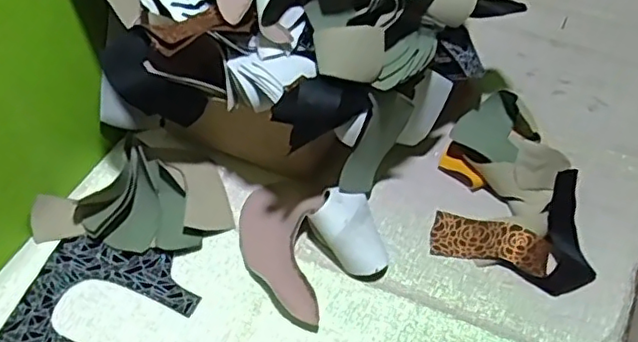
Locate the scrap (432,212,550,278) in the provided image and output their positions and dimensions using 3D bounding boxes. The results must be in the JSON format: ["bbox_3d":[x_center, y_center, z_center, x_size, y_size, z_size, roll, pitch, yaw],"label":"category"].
[{"bbox_3d":[0.180,0.072,0.656,0.119,0.025,0.048,14,53,15],"label":"scrap"}]

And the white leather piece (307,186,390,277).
[{"bbox_3d":[0.031,0.065,0.654,0.069,0.042,0.094,-16,52,-9],"label":"white leather piece"}]

